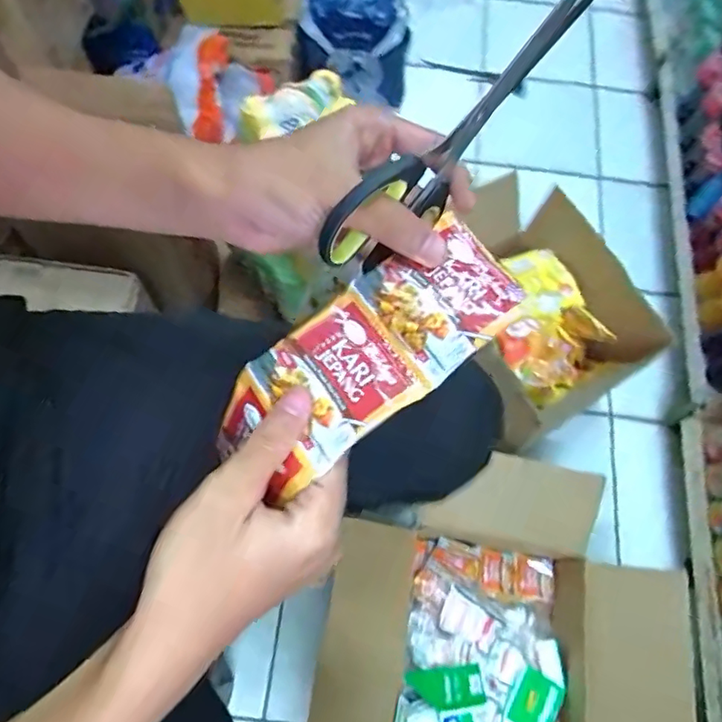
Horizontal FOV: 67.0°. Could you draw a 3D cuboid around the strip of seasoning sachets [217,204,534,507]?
[{"bbox_3d":[0.003,-0.001,0.291,0.167,0.032,0.069,-37,74,1],"label":"strip of seasoning sachets"}]

